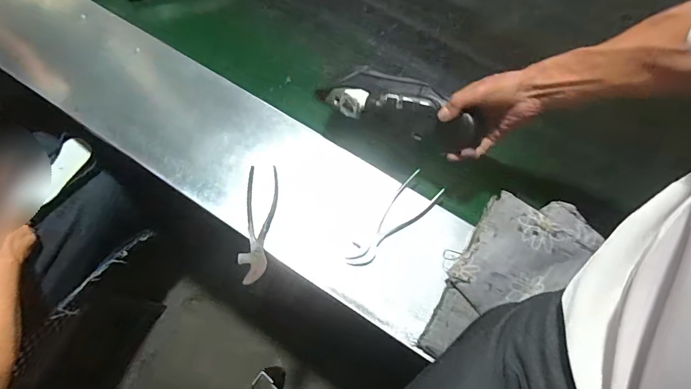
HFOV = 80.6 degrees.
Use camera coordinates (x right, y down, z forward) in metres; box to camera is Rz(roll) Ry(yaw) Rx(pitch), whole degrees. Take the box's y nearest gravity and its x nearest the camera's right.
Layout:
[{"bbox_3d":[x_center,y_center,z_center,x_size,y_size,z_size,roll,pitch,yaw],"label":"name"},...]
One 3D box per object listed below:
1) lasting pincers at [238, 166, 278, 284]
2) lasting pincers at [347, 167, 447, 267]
[{"bbox_3d":[-0.141,0.045,0.665,0.054,0.016,0.192,0,69,1],"label":"lasting pincers"},{"bbox_3d":[0.075,0.043,0.655,0.061,0.016,0.191,42,75,15],"label":"lasting pincers"}]

